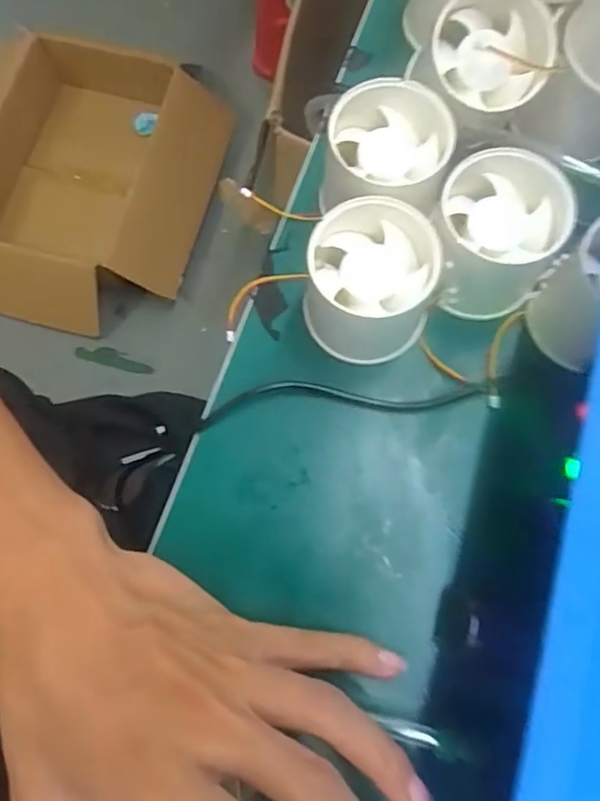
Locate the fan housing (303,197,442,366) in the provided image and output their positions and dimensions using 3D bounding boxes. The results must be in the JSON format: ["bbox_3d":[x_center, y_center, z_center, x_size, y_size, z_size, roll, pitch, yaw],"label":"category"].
[{"bbox_3d":[0.029,-0.049,0.255,0.053,0.049,0.051,6,76,3],"label":"fan housing"}]

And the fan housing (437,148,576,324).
[{"bbox_3d":[0.084,-0.069,0.257,0.052,0.046,0.053,0,76,1],"label":"fan housing"}]

